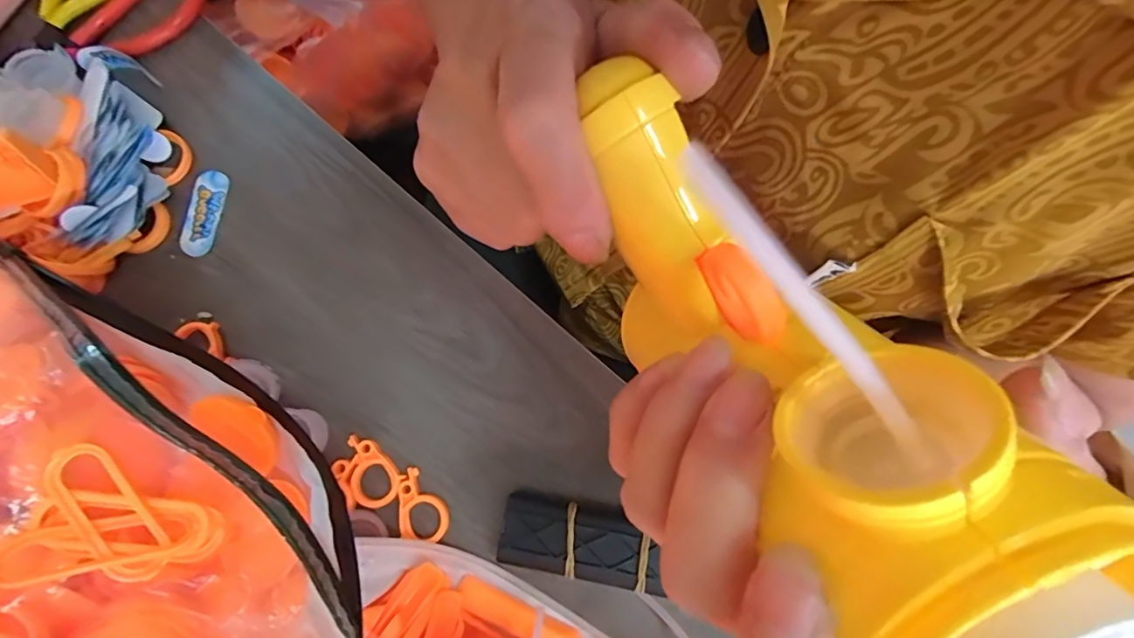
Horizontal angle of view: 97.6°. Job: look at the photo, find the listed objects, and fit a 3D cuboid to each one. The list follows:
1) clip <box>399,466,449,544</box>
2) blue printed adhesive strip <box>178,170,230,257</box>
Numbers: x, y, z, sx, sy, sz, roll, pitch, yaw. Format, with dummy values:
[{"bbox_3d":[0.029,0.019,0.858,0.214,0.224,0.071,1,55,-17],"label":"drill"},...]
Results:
[{"bbox_3d":[-0.071,0.092,0.248,0.023,0.005,0.036,-6,77,-2],"label":"clip"},{"bbox_3d":[-0.207,-0.061,0.283,0.018,0.004,0.050,10,78,-9],"label":"blue printed adhesive strip"}]

